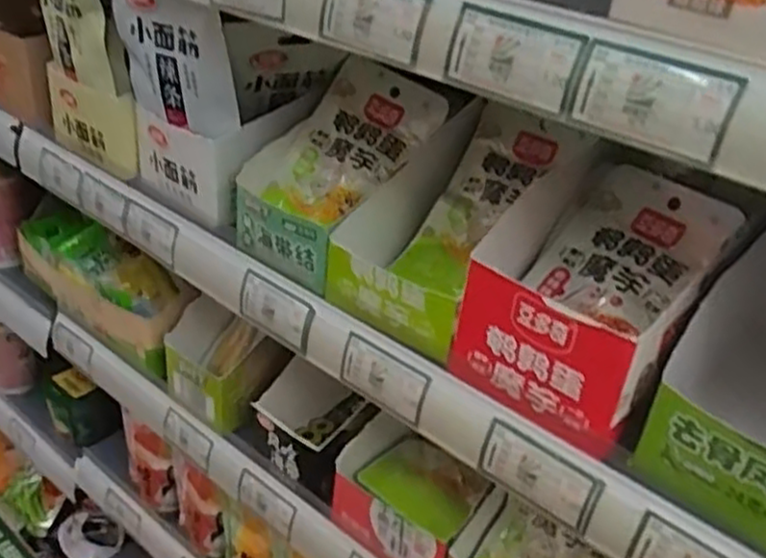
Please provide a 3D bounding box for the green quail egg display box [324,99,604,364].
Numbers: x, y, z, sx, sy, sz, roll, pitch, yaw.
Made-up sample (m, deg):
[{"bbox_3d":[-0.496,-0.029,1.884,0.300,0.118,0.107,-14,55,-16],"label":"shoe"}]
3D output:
[{"bbox_3d":[0.051,-0.038,0.487,0.115,0.092,0.161,28,38,32],"label":"green quail egg display box"}]

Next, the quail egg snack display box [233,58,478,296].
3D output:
[{"bbox_3d":[-0.026,-0.077,0.524,0.103,0.107,0.132,27,38,31],"label":"quail egg snack display box"}]

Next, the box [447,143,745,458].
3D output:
[{"bbox_3d":[0.118,0.002,0.423,0.115,0.100,0.138,25,37,29],"label":"box"}]

